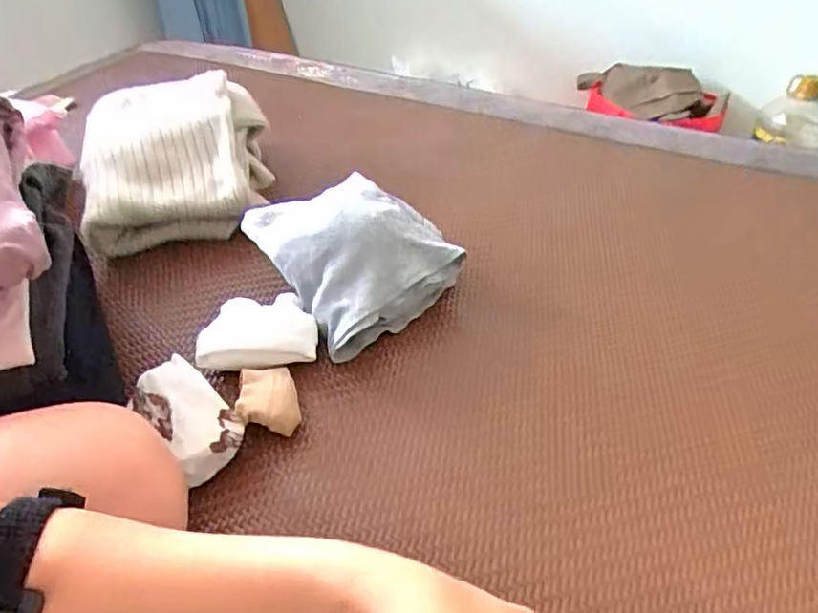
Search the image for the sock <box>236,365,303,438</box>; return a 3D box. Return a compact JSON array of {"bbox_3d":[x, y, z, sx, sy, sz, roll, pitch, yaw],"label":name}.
[{"bbox_3d":[-0.109,0.073,0.458,0.043,0.029,0.063,-12,43,-9],"label":"sock"}]

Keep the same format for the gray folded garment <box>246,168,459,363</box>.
[{"bbox_3d":[-0.054,-0.048,0.551,0.140,0.085,0.149,-31,50,-27],"label":"gray folded garment"}]

